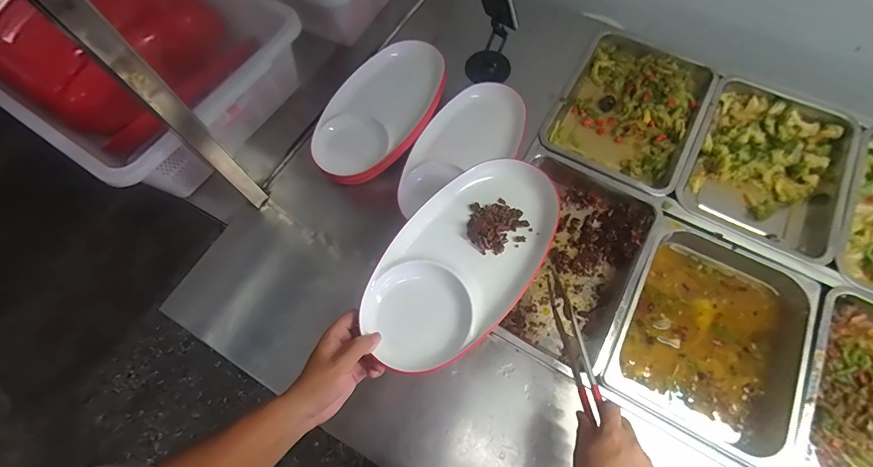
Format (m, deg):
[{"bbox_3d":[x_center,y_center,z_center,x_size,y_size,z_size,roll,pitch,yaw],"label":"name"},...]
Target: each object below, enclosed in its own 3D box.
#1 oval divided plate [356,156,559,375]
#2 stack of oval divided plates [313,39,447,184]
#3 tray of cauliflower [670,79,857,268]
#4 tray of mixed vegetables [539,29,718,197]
[{"bbox_3d":[0.039,0.030,0.521,0.172,0.039,0.325,35,74,12],"label":"oval divided plate"},{"bbox_3d":[-0.110,-0.234,0.734,0.179,0.047,0.313,35,74,12],"label":"stack of oval divided plates"},{"bbox_3d":[0.619,-0.125,0.735,0.257,0.067,0.345,29,72,10],"label":"tray of cauliflower"},{"bbox_3d":[0.395,-0.261,0.787,0.254,0.053,0.353,30,72,10],"label":"tray of mixed vegetables"}]

